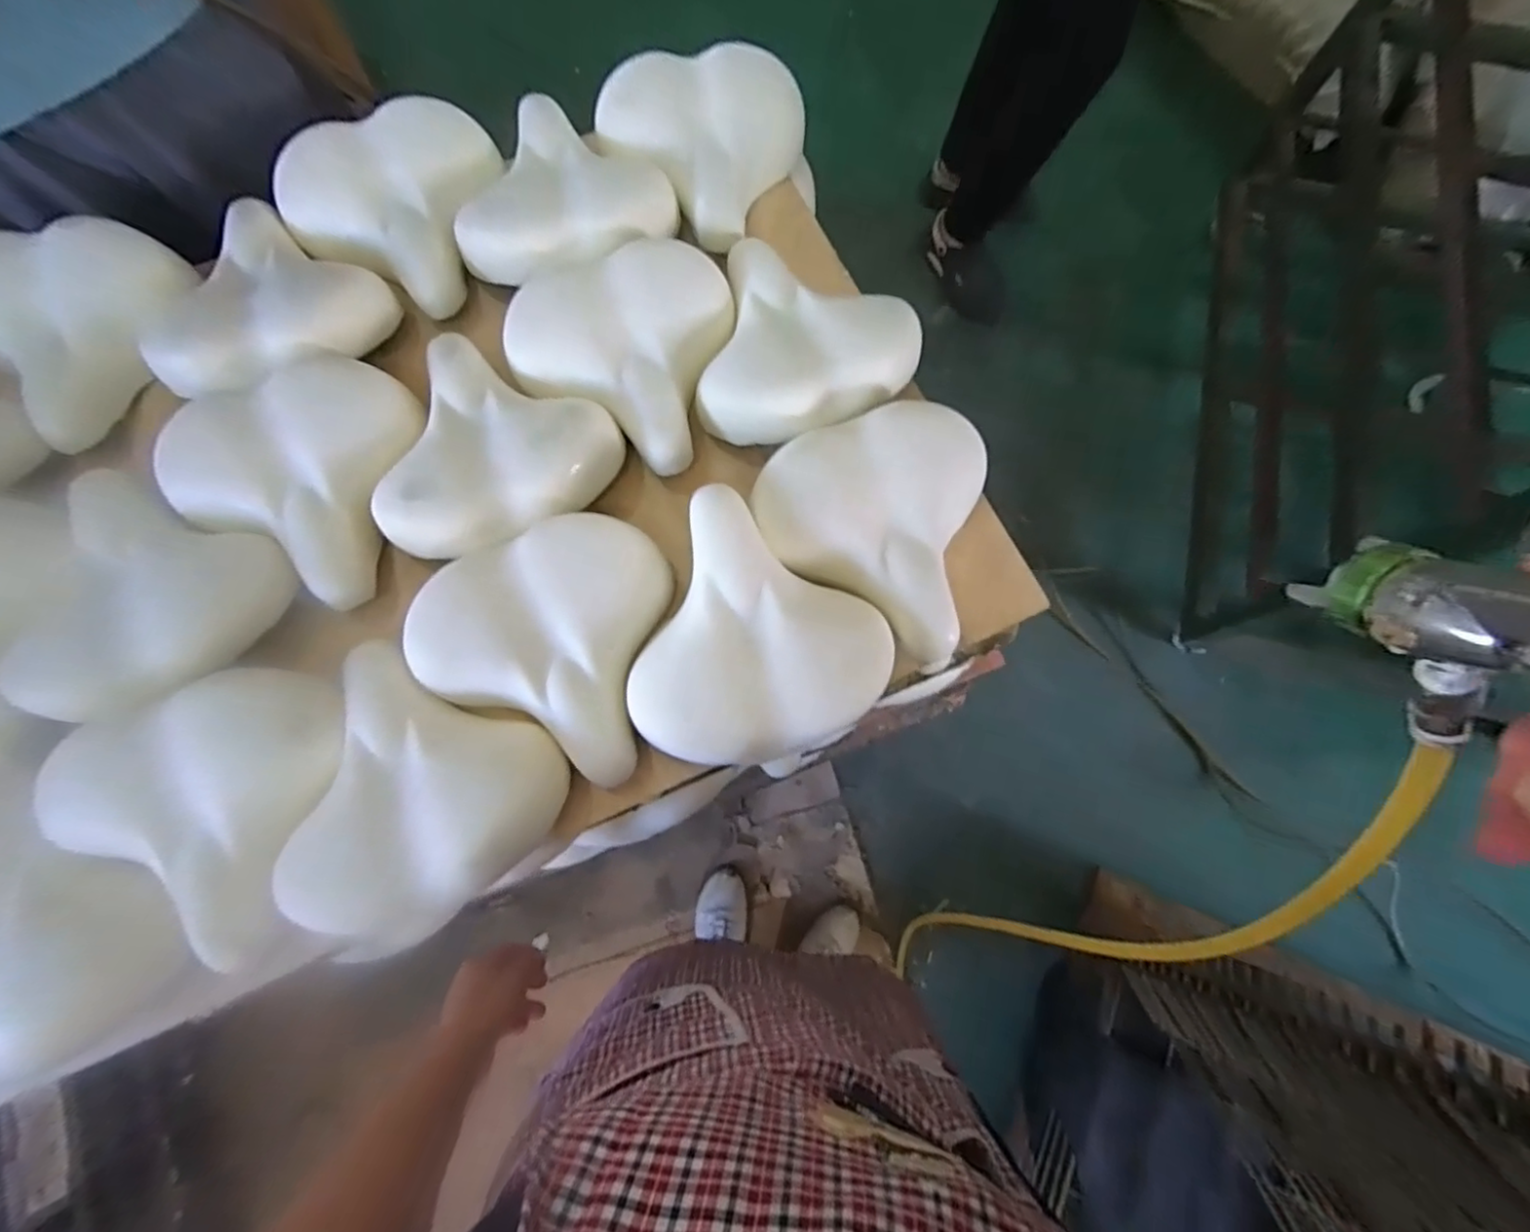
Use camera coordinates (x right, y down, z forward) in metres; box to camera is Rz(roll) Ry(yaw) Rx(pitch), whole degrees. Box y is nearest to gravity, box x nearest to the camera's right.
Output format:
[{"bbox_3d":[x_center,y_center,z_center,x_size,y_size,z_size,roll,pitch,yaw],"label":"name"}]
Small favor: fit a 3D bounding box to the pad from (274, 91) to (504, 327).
[{"bbox_3d":[-0.434,-0.486,0.727,0.235,0.057,0.224,20,93,-7],"label":"pad"}]

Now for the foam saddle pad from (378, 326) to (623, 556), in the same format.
[{"bbox_3d":[-0.291,-0.160,0.645,0.225,0.065,0.213,30,76,7],"label":"foam saddle pad"}]

